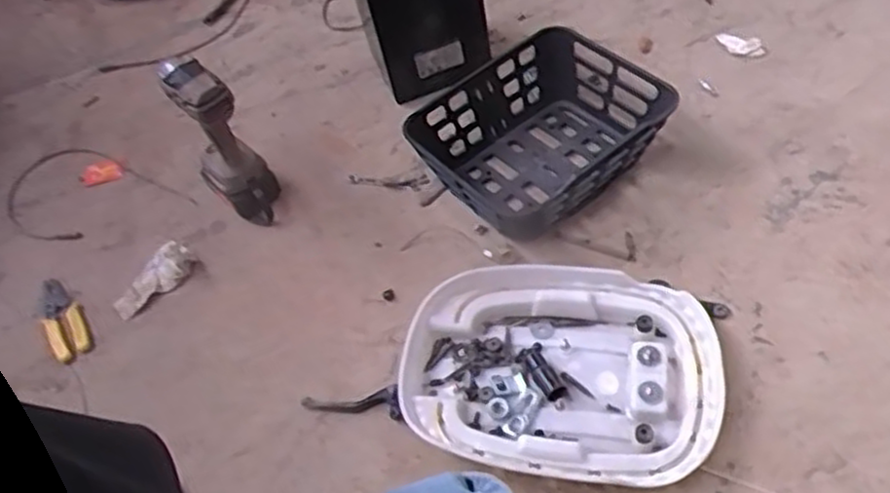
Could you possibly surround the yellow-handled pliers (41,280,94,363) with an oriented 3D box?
[{"bbox_3d":[-0.522,0.094,1.004,0.053,0.018,0.141,-32,55,-18],"label":"yellow-handled pliers"}]

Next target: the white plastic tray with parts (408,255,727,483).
[{"bbox_3d":[0.132,0.143,0.863,0.348,0.047,0.268,-1,52,6],"label":"white plastic tray with parts"}]

